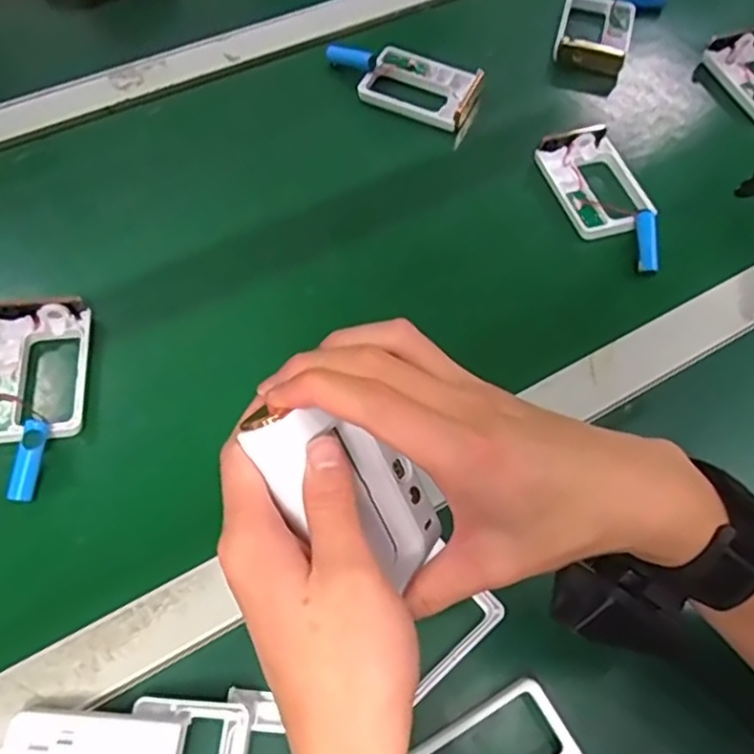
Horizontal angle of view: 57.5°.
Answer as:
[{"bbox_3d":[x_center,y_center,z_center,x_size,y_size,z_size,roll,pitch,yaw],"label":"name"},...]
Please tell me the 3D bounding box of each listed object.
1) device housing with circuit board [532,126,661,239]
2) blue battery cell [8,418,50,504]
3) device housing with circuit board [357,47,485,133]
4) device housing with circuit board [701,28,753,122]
[{"bbox_3d":[0.180,-0.160,0.569,0.071,0.027,0.102,-18,63,-13],"label":"device housing with circuit board"},{"bbox_3d":[-0.214,0.051,0.422,0.014,0.018,0.050,5,60,0],"label":"blue battery cell"},{"bbox_3d":[0.040,-0.261,0.621,0.100,0.031,0.072,25,62,11],"label":"device housing with circuit board"},{"bbox_3d":[0.356,-0.282,0.644,0.069,0.024,0.112,-14,62,-10],"label":"device housing with circuit board"}]

